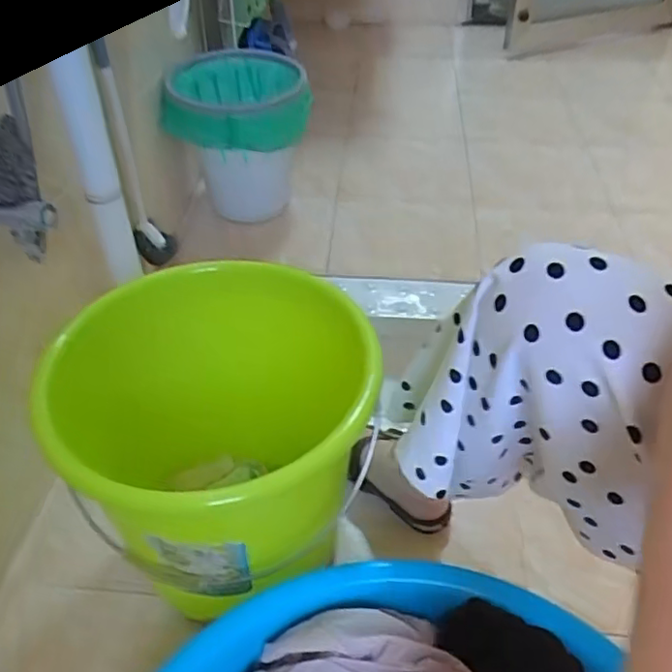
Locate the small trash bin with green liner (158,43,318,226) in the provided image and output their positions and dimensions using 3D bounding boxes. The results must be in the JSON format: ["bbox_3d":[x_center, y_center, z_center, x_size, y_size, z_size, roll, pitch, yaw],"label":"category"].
[{"bbox_3d":[-0.191,-0.384,1.232,0.269,0.282,0.237,-7,43,-6],"label":"small trash bin with green liner"}]

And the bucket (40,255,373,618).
[{"bbox_3d":[-0.141,0.101,0.657,0.310,0.271,0.301,12,44,14],"label":"bucket"}]

